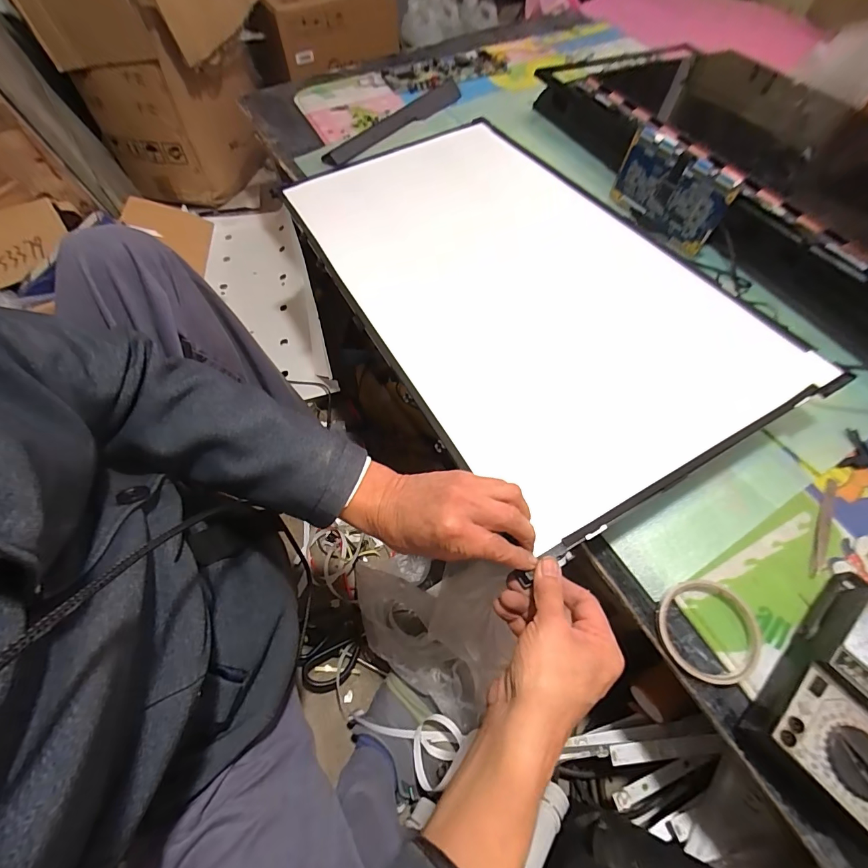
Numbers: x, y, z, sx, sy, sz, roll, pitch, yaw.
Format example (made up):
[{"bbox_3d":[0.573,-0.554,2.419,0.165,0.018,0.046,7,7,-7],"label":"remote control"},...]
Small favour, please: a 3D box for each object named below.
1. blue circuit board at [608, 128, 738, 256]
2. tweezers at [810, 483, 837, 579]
[{"bbox_3d":[0.363,-0.371,0.627,0.032,0.108,0.188,-28,66,-16],"label":"blue circuit board"},{"bbox_3d":[0.411,0.099,0.425,0.012,0.004,0.120,30,65,14],"label":"tweezers"}]

